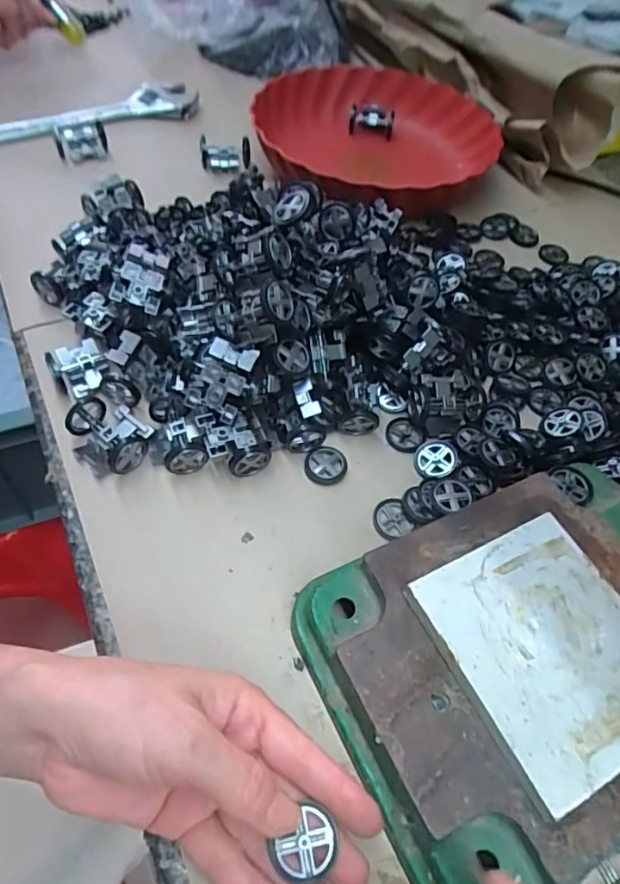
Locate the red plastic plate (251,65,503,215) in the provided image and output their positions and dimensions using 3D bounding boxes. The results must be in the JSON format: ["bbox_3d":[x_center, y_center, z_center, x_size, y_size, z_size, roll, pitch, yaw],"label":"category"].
[{"bbox_3d":[0.067,-0.297,0.577,0.244,0.077,0.242,-7,55,-9],"label":"red plastic plate"}]

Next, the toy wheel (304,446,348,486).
[{"bbox_3d":[0.010,0.016,0.361,0.027,0.006,0.027,2,54,-3],"label":"toy wheel"}]

